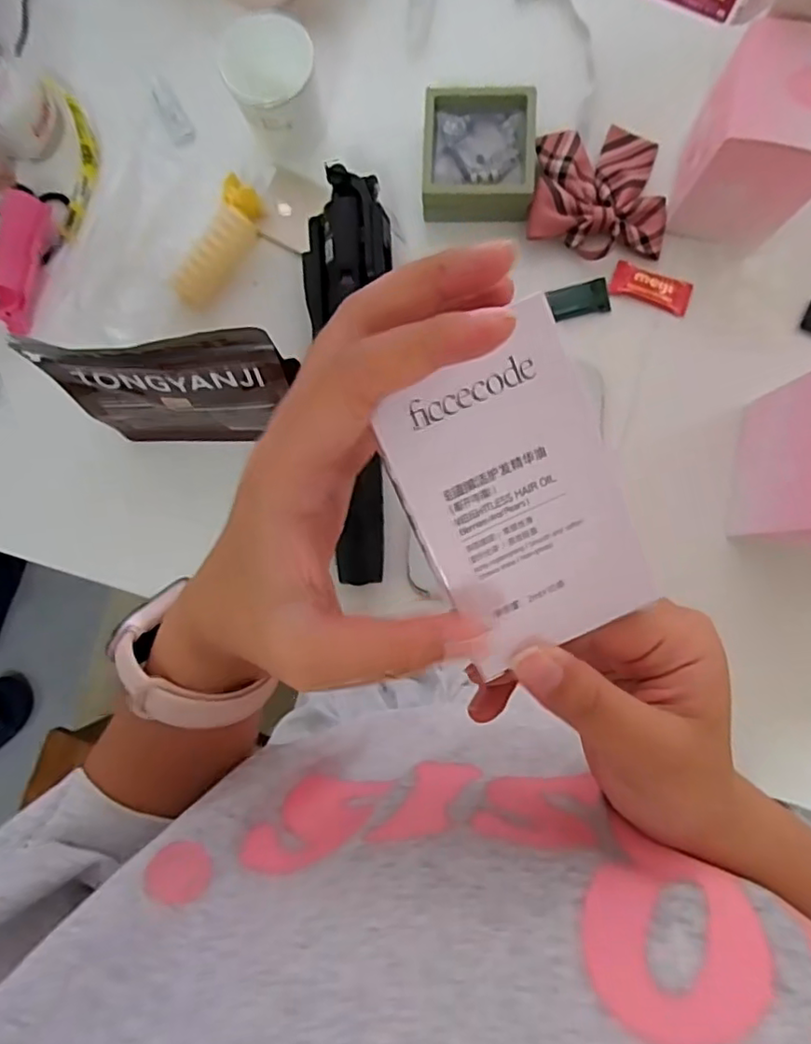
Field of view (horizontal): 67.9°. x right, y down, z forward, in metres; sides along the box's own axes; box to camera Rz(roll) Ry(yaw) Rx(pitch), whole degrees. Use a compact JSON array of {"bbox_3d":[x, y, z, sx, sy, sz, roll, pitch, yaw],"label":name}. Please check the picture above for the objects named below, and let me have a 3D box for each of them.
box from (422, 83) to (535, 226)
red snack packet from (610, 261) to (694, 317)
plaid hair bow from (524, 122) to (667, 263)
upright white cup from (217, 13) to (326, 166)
[{"bbox_3d":[0.060,-0.304,0.504,0.094,0.041,0.094,2,87,4],"label":"box"},{"bbox_3d":[0.208,-0.198,0.506,0.066,0.006,0.029,19,88,4],"label":"red snack packet"},{"bbox_3d":[0.163,-0.279,0.503,0.111,0.024,0.109,6,87,4],"label":"plaid hair bow"},{"bbox_3d":[-0.101,-0.342,0.487,0.067,0.089,0.064,0,87,3],"label":"upright white cup"}]

